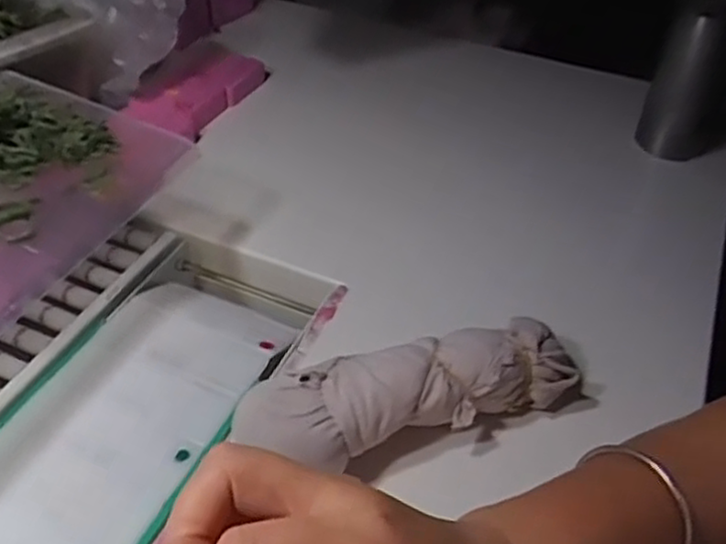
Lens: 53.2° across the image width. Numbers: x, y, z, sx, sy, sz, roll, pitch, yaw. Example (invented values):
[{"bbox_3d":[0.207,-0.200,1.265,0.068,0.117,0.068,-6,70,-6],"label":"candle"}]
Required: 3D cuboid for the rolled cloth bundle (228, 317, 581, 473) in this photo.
[{"bbox_3d":[0.028,0.071,0.424,0.207,0.050,0.059,-15,46,-19],"label":"rolled cloth bundle"}]

